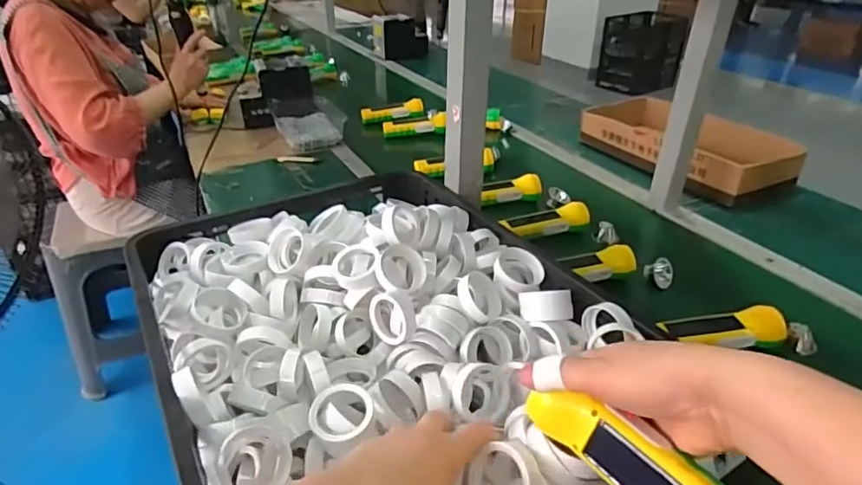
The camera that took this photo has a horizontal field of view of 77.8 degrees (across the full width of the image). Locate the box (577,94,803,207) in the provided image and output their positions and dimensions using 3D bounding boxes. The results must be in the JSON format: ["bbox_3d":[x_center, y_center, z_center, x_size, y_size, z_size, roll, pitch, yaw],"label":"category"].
[{"bbox_3d":[0.520,-0.217,1.159,0.197,0.080,0.455,-16,34,-25],"label":"box"}]

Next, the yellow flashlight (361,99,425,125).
[{"bbox_3d":[-0.103,-0.352,1.430,0.167,0.048,0.048,-9,32,-15],"label":"yellow flashlight"}]

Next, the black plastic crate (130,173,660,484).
[{"bbox_3d":[-0.044,0.111,0.536,0.387,0.123,0.584,-17,35,-26],"label":"black plastic crate"}]

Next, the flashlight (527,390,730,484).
[{"bbox_3d":[0.130,0.138,0.322,0.035,0.035,0.158,-25,40,-35],"label":"flashlight"}]

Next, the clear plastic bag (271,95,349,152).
[{"bbox_3d":[-0.295,-0.292,1.307,0.166,0.059,0.206,-10,32,-16],"label":"clear plastic bag"}]

